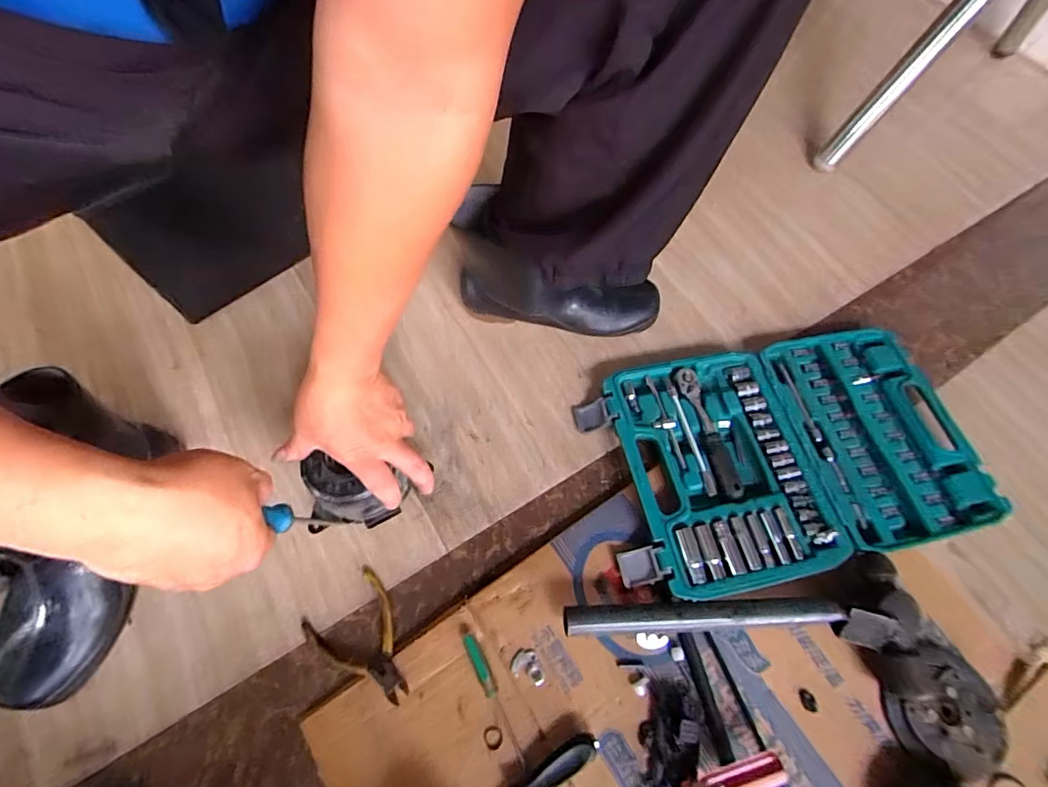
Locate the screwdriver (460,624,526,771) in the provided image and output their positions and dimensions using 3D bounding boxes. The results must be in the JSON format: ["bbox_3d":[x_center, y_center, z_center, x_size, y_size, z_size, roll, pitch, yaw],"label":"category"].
[{"bbox_3d":[-0.028,0.263,0.429,0.013,0.009,0.120,-25,69,-14],"label":"screwdriver"}]

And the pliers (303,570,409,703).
[{"bbox_3d":[-0.142,0.228,0.451,0.111,0.018,0.075,39,69,14],"label":"pliers"}]

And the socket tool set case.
[{"bbox_3d":[0.300,0.058,0.544,0.436,0.039,0.246,-11,66,-9],"label":"socket tool set case"}]

